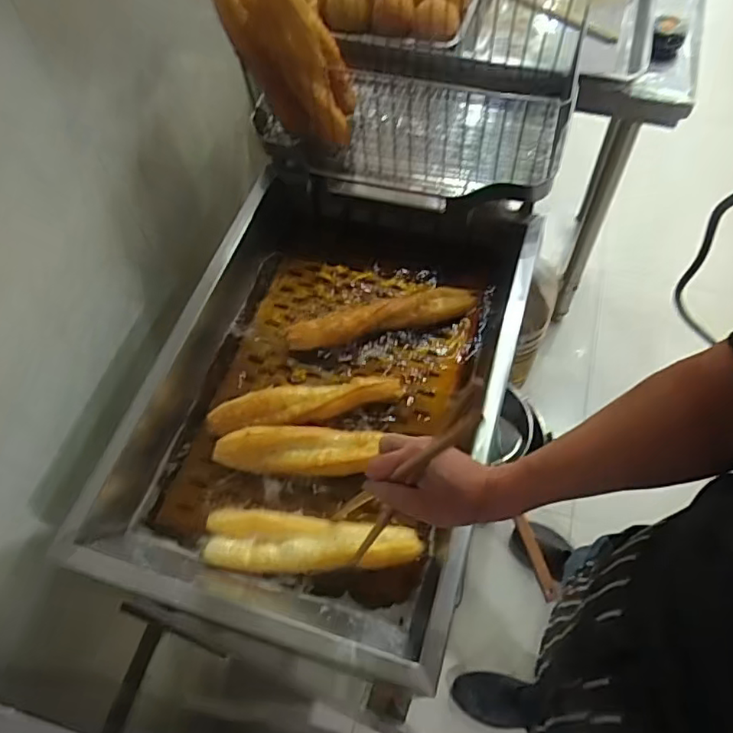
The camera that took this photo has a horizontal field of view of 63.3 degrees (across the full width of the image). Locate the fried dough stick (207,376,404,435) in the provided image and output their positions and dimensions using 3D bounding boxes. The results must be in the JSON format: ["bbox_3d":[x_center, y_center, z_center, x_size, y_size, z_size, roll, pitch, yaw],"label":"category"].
[{"bbox_3d":[-0.087,0.051,0.857,0.280,0.049,0.061,-9,60,-3],"label":"fried dough stick"}]

